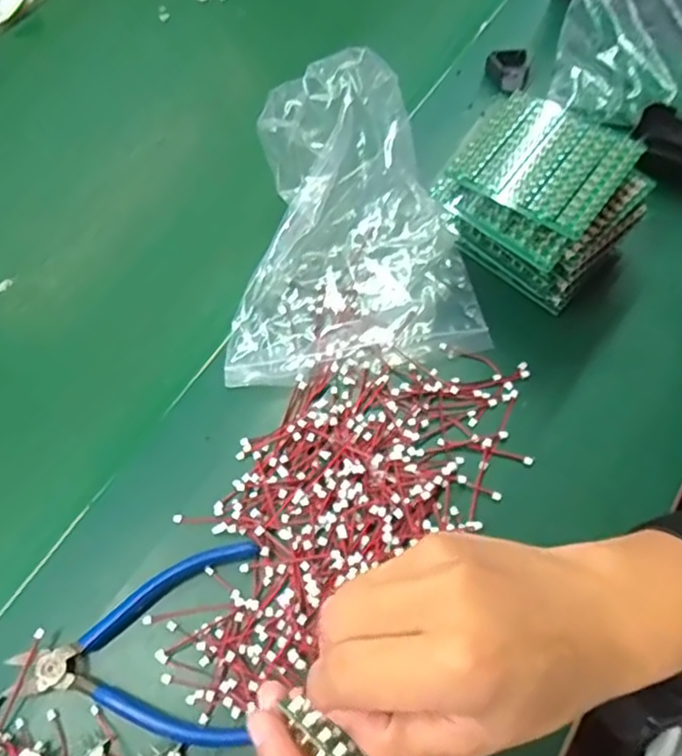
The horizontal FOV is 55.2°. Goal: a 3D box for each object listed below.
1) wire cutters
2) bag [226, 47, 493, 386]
[{"bbox_3d":[-0.111,0.144,0.355,0.124,0.008,0.099,-3,64,2],"label":"wire cutters"},{"bbox_3d":[-0.007,-0.115,0.443,0.169,0.073,0.215,-11,64,-2],"label":"bag"}]

